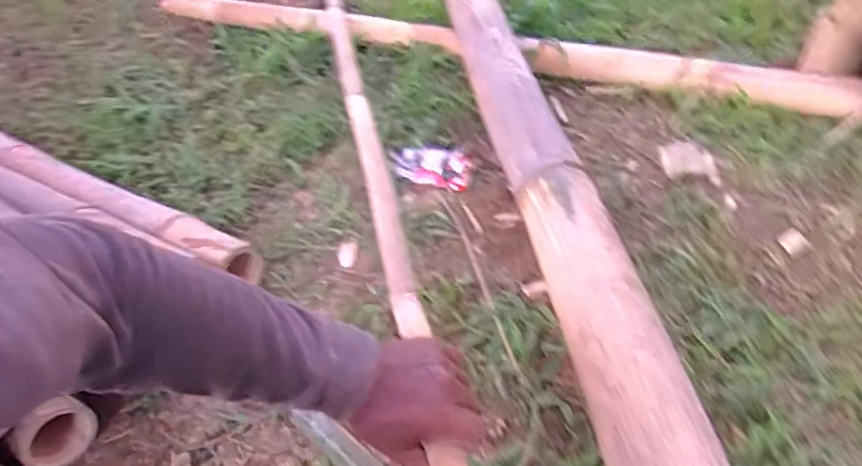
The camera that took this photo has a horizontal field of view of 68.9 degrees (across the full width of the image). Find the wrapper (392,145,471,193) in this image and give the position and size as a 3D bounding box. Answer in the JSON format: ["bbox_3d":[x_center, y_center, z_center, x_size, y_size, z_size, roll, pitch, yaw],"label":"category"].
[{"bbox_3d":[-0.001,-0.107,0.998,0.131,0.016,0.079,9,46,17],"label":"wrapper"}]

